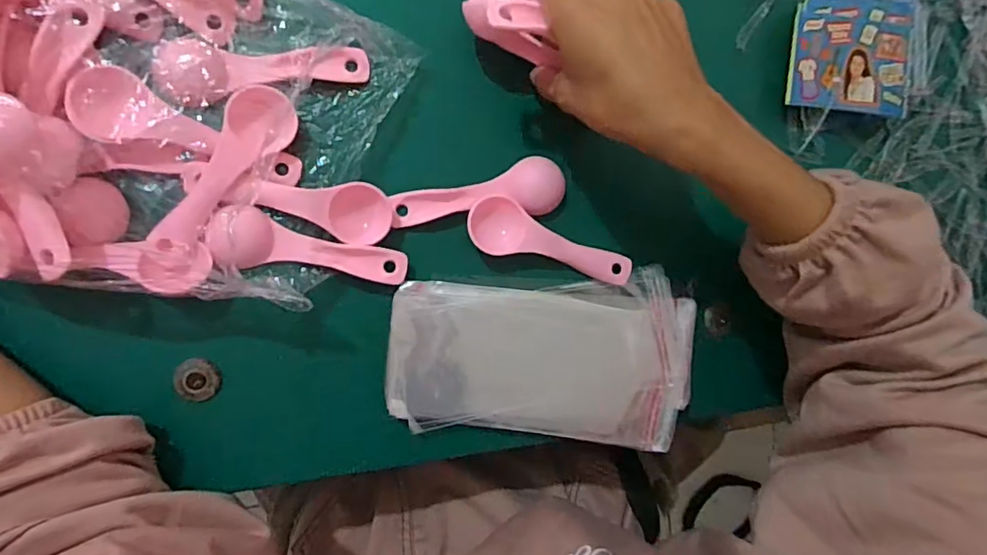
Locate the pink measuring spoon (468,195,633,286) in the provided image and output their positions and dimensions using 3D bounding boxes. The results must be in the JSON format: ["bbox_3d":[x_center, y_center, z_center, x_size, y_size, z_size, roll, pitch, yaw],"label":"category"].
[{"bbox_3d":[0.037,-0.020,0.346,0.111,0.012,0.033,19,91,-14],"label":"pink measuring spoon"}]

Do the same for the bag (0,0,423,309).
[{"bbox_3d":[-0.226,-0.103,0.261,0.369,0.082,0.191,19,87,-9],"label":"bag"}]

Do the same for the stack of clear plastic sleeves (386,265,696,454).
[{"bbox_3d":[0.033,0.050,0.349,0.192,0.015,0.108,4,94,-14],"label":"stack of clear plastic sleeves"}]

